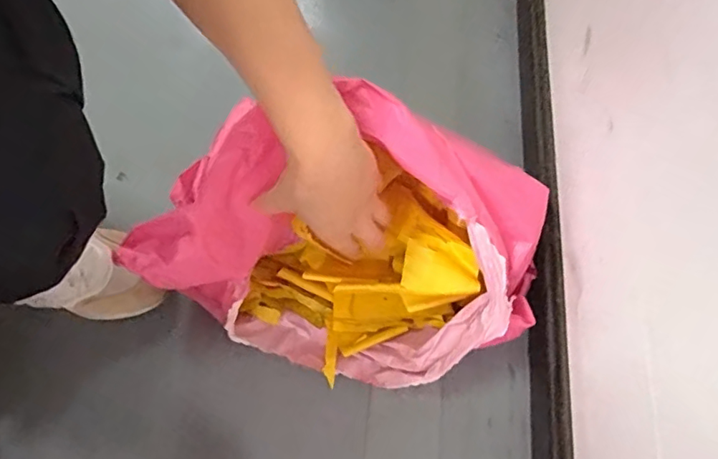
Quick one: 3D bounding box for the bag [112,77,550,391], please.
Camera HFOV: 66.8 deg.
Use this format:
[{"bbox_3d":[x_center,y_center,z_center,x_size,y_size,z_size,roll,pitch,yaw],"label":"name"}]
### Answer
[{"bbox_3d":[0.002,0.006,0.507,0.316,0.218,0.212,20,65,10],"label":"bag"}]

